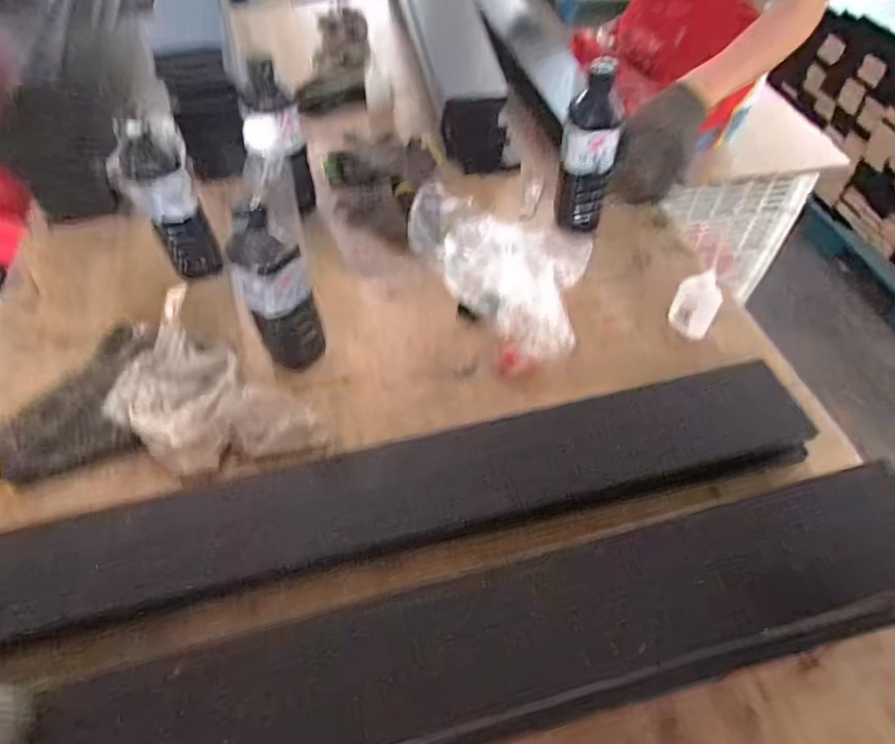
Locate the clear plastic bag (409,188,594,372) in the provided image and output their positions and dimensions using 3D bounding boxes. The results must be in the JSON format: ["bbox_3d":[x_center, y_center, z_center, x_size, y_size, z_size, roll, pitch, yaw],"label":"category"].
[{"bbox_3d":[0.092,-0.136,0.672,0.202,0.074,0.264,-23,55,-18],"label":"clear plastic bag"}]

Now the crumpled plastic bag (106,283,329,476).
[{"bbox_3d":[-0.255,0.029,0.577,0.252,0.045,0.139,33,58,23],"label":"crumpled plastic bag"}]

